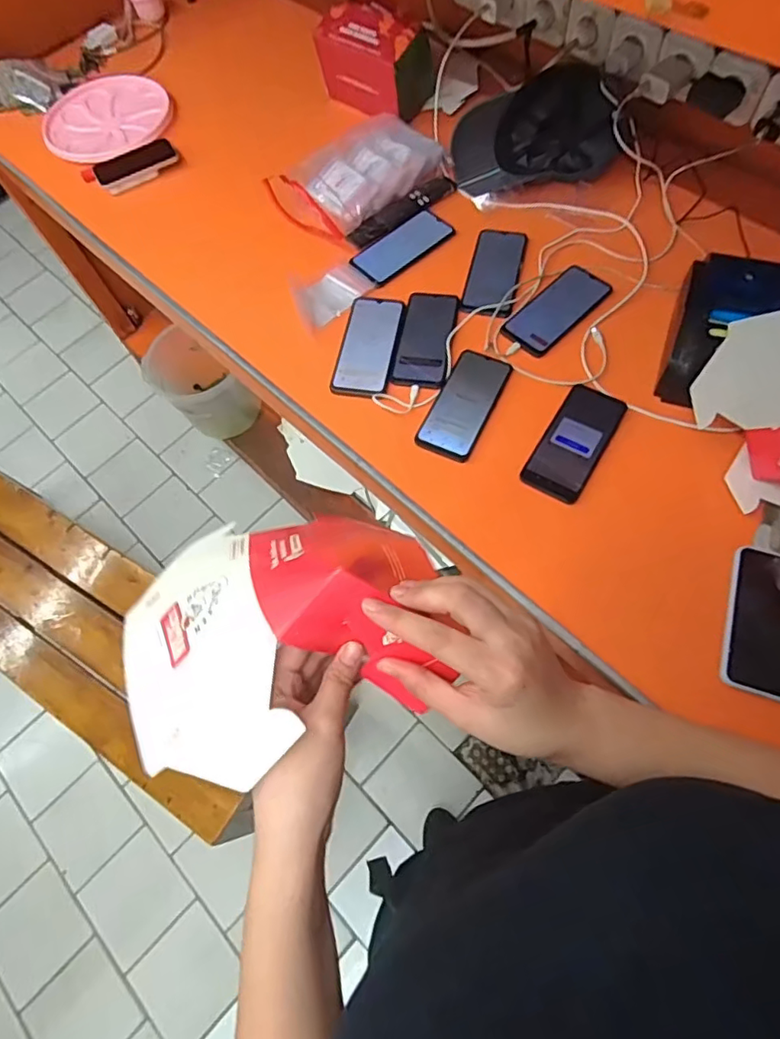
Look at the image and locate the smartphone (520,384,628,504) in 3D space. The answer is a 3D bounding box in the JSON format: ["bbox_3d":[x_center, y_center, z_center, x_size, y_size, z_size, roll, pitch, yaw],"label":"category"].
[{"bbox_3d":[0.233,-0.101,0.701,0.074,0.009,0.166,28,71,17],"label":"smartphone"}]

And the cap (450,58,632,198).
[{"bbox_3d":[0.227,-0.606,0.862,0.236,0.114,0.155,-5,65,4],"label":"cap"}]

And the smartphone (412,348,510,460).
[{"bbox_3d":[0.099,-0.154,0.743,0.074,0.013,0.165,22,70,15],"label":"smartphone"}]

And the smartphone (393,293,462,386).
[{"bbox_3d":[0.050,-0.258,0.792,0.074,0.011,0.164,8,67,9],"label":"smartphone"}]

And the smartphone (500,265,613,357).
[{"bbox_3d":[0.235,-0.298,0.794,0.162,0.007,0.073,-43,71,-12],"label":"smartphone"}]

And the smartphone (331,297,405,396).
[{"bbox_3d":[-0.029,-0.247,0.789,0.078,0.005,0.175,8,67,9],"label":"smartphone"}]

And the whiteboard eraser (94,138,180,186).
[{"bbox_3d":[-0.437,-0.615,0.967,0.142,0.027,0.049,-34,67,-10],"label":"whiteboard eraser"}]

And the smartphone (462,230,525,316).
[{"bbox_3d":[0.154,-0.365,0.827,0.075,0.015,0.167,13,66,3],"label":"smartphone"}]

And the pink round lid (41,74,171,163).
[{"bbox_3d":[-0.530,-0.754,1.038,0.223,0.025,0.244,-2,66,5],"label":"pink round lid"}]

